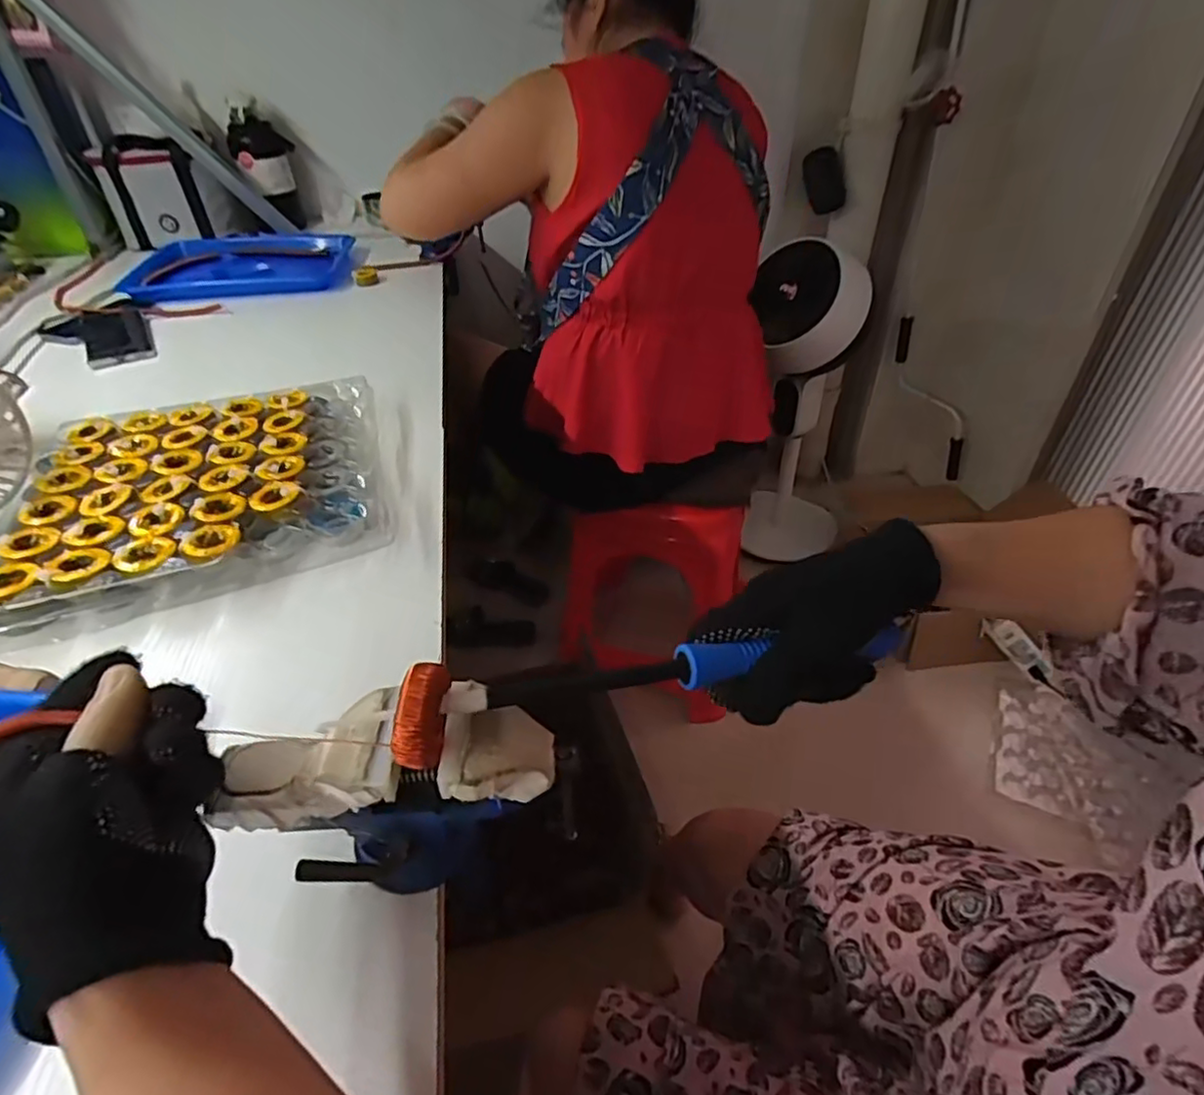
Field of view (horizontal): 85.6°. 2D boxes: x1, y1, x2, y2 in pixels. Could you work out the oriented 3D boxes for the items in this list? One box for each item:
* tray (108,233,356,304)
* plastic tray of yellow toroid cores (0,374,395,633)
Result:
[{"bbox_3d":[-0.583,-0.459,1.054,0.320,0.039,0.230,-9,40,-9],"label":"tray"},{"bbox_3d":[-0.354,-0.058,0.575,0.305,0.037,0.268,-16,41,-16],"label":"plastic tray of yellow toroid cores"}]

